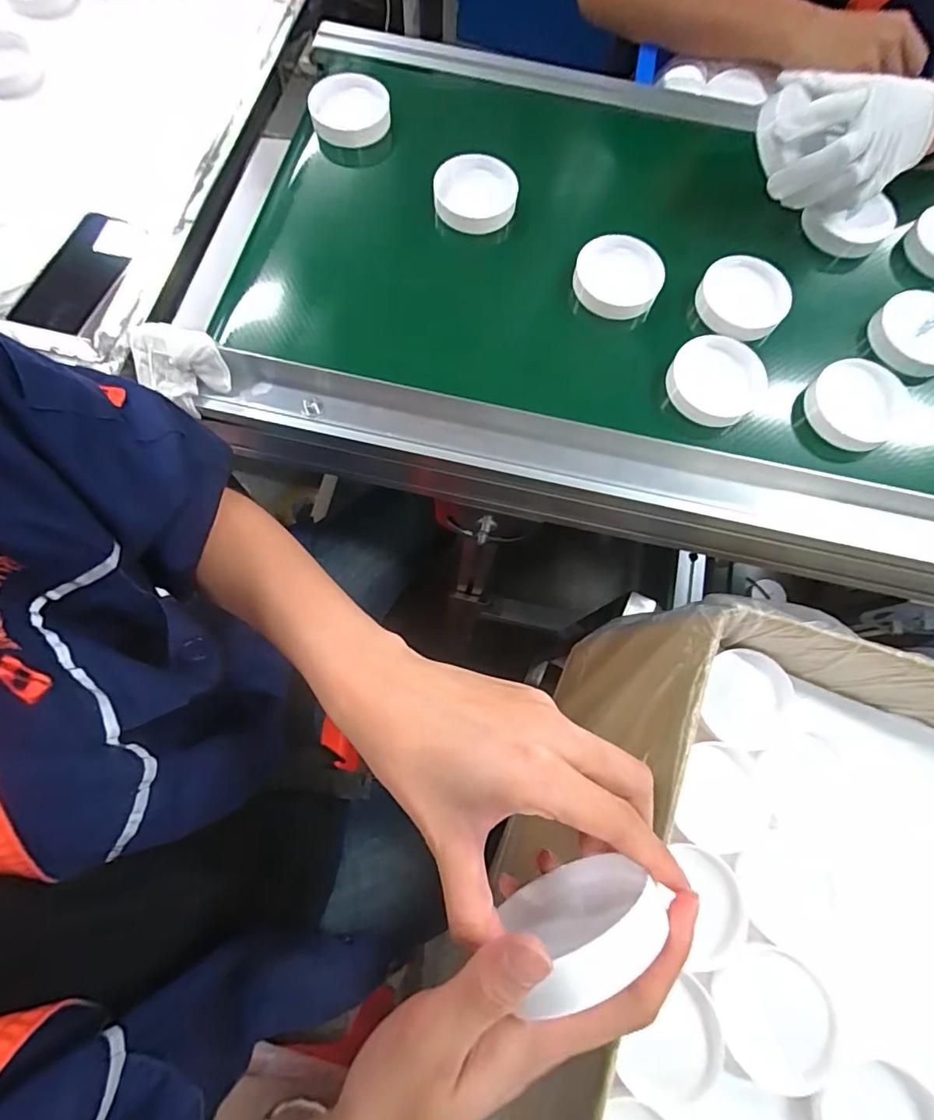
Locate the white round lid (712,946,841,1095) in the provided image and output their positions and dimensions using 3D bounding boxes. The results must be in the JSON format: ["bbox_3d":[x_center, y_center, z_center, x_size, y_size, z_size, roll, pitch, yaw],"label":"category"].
[{"bbox_3d":[0.211,0.311,0.351,0.072,0.021,0.074,1,73,-2],"label":"white round lid"}]

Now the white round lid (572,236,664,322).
[{"bbox_3d":[0.136,-0.255,0.460,0.076,0.023,0.072,1,73,-2],"label":"white round lid"}]

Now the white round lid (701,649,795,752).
[{"bbox_3d":[0.232,0.115,0.420,0.079,0.018,0.080,1,73,-2],"label":"white round lid"}]

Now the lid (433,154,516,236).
[{"bbox_3d":[0.007,-0.345,0.483,0.074,0.022,0.078,1,73,-2],"label":"lid"}]

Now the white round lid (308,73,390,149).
[{"bbox_3d":[-0.116,-0.450,0.507,0.076,0.020,0.080,-4,73,-4],"label":"white round lid"}]

